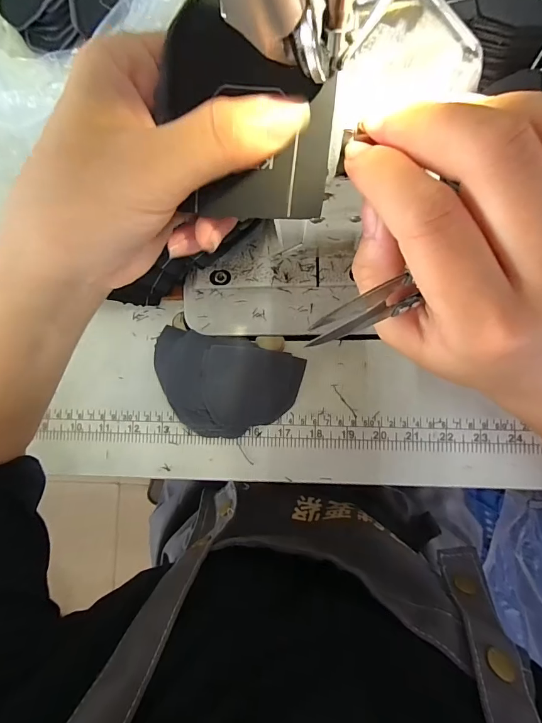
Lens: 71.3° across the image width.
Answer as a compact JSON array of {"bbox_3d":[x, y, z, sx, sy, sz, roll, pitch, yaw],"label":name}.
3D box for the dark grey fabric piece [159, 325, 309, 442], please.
[{"bbox_3d":[-0.040,0.021,0.305,0.120,0.018,0.078,12,86,6],"label":"dark grey fabric piece"}]

